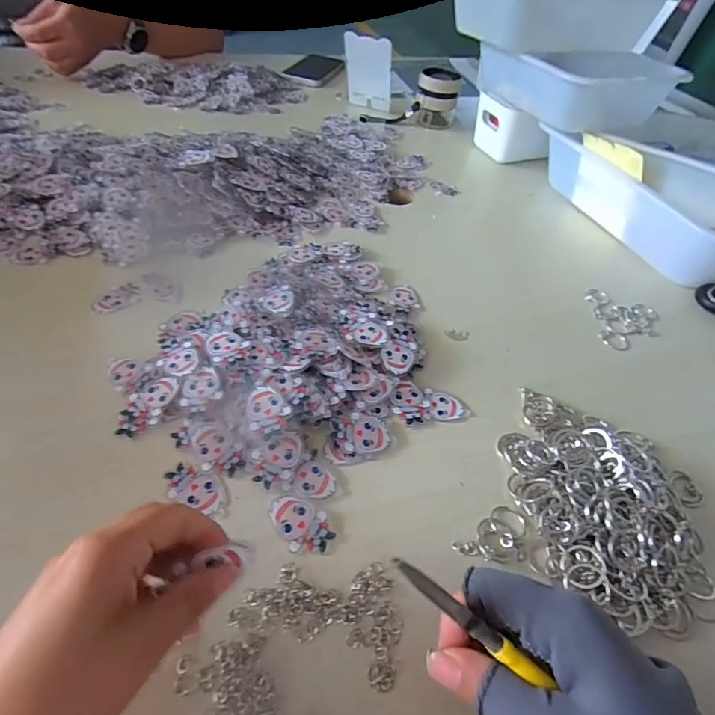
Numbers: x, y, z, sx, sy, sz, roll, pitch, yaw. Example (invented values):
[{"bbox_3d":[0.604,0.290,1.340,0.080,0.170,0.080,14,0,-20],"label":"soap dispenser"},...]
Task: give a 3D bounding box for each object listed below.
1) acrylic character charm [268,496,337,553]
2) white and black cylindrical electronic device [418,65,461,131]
[{"bbox_3d":[-0.036,0.106,0.296,0.030,0.004,0.043,-27,56,-28],"label":"acrylic character charm"},{"bbox_3d":[0.130,-0.422,0.747,0.067,0.070,0.058,13,48,5],"label":"white and black cylindrical electronic device"}]

